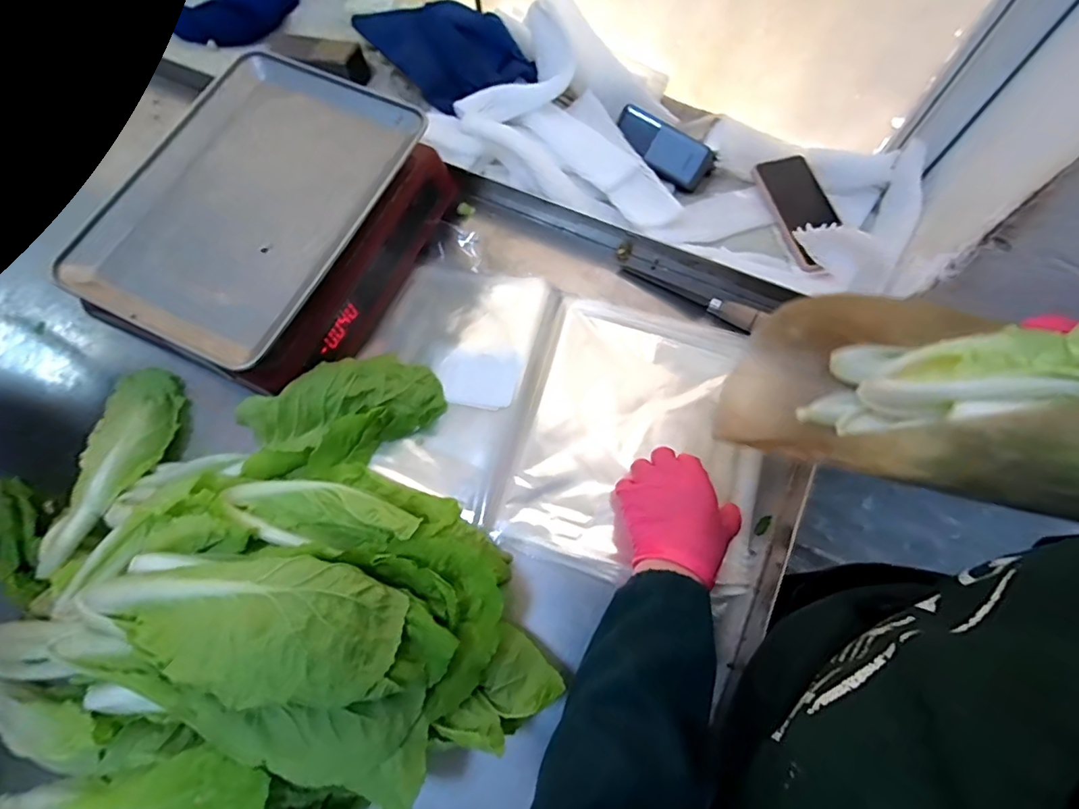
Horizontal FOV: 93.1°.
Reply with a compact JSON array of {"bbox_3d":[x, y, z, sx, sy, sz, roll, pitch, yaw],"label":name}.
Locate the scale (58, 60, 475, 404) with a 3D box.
[{"bbox_3d":[-0.292,-0.193,0.549,0.288,0.110,0.328,23,71,9],"label":"scale"}]

